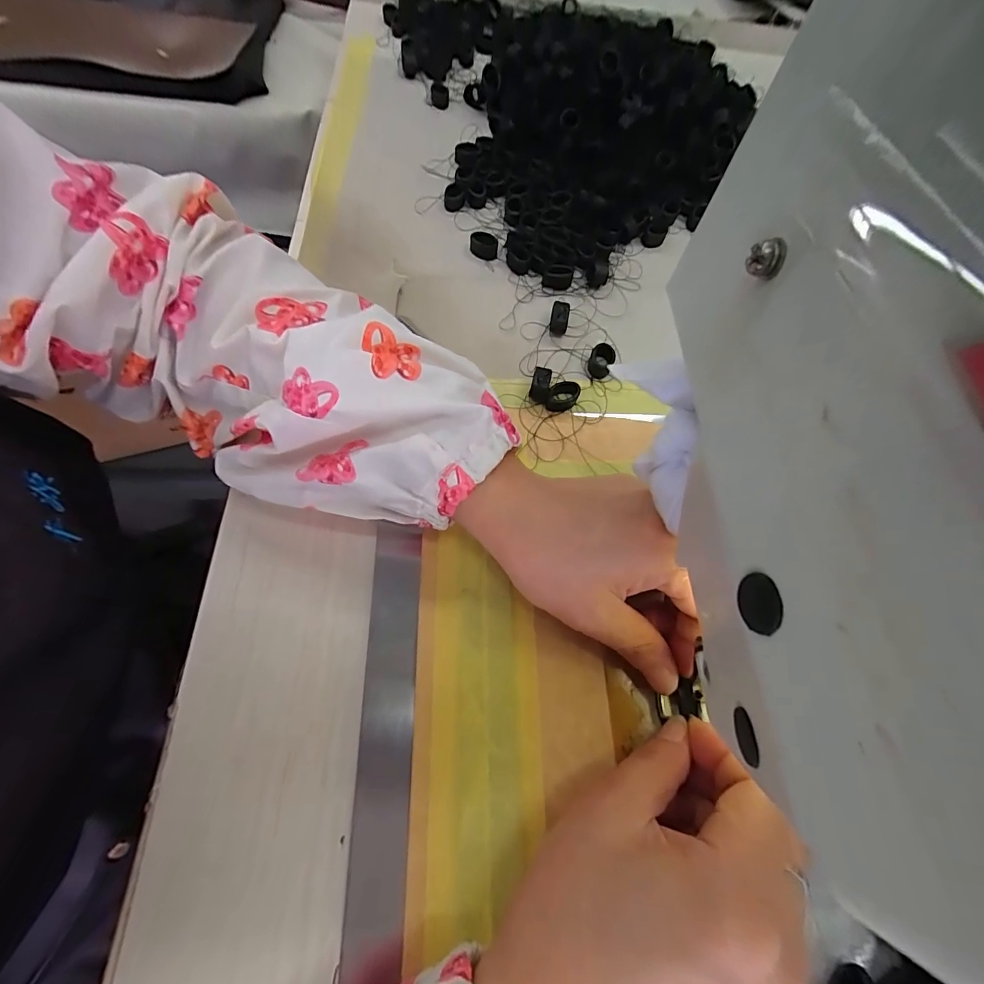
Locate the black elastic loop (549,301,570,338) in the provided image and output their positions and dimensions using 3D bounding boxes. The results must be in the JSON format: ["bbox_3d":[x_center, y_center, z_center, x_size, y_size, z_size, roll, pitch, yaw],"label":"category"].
[{"bbox_3d":[0.042,-0.108,0.279,0.011,0.012,0.018,12,65,1],"label":"black elastic loop"}]

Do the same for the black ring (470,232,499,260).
[{"bbox_3d":[-0.006,-0.170,0.306,0.019,0.008,0.019,2,66,-4],"label":"black ring"}]

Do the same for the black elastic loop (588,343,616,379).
[{"bbox_3d":[0.067,-0.080,0.271,0.014,0.009,0.020,26,66,8],"label":"black elastic loop"}]

